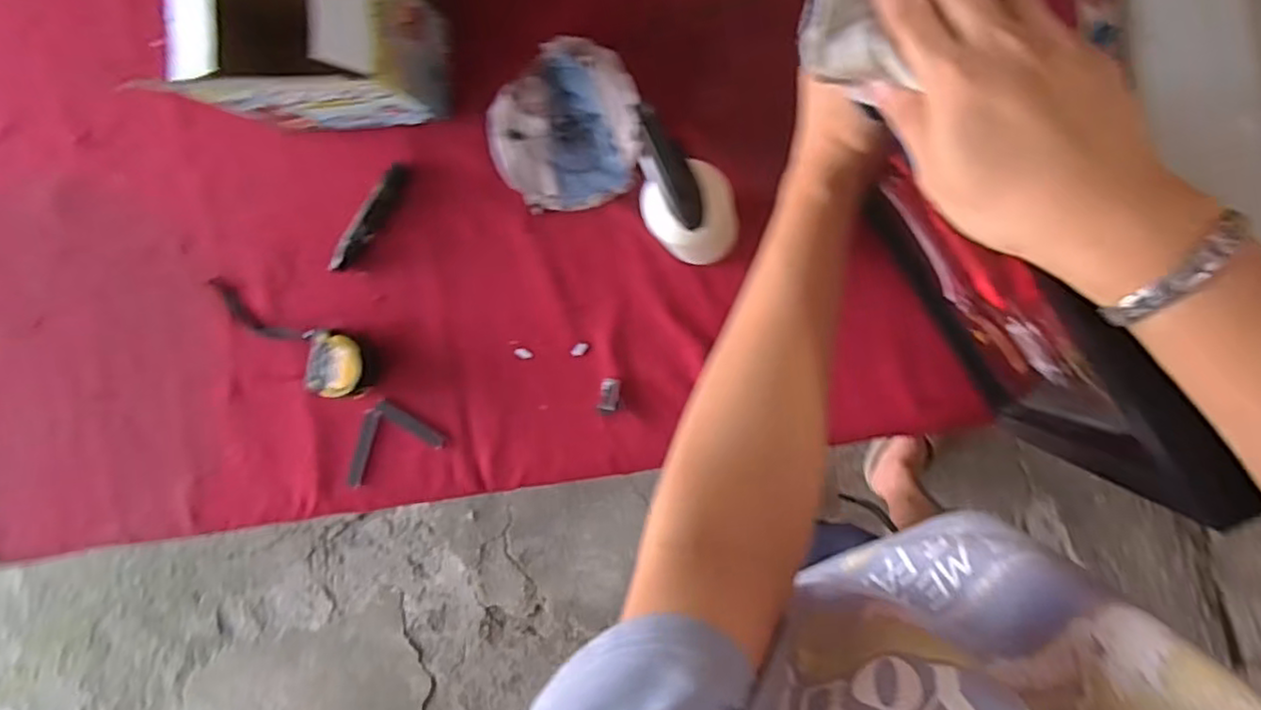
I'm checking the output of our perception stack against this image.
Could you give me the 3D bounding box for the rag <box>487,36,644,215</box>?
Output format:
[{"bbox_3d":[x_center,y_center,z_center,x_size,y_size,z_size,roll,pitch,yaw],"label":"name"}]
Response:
[{"bbox_3d":[-0.061,-0.219,0.672,0.143,0.044,0.159,41,97,5],"label":"rag"}]

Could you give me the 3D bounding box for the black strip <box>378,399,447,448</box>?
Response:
[{"bbox_3d":[-0.233,0.074,0.727,0.081,0.005,0.017,30,96,6],"label":"black strip"}]

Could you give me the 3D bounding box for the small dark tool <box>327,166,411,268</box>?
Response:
[{"bbox_3d":[-0.276,-0.144,0.724,0.018,0.017,0.131,38,97,5],"label":"small dark tool"}]

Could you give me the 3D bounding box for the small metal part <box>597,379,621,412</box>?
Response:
[{"bbox_3d":[-0.021,0.040,0.684,0.020,0.012,0.033,13,94,8],"label":"small metal part"}]

